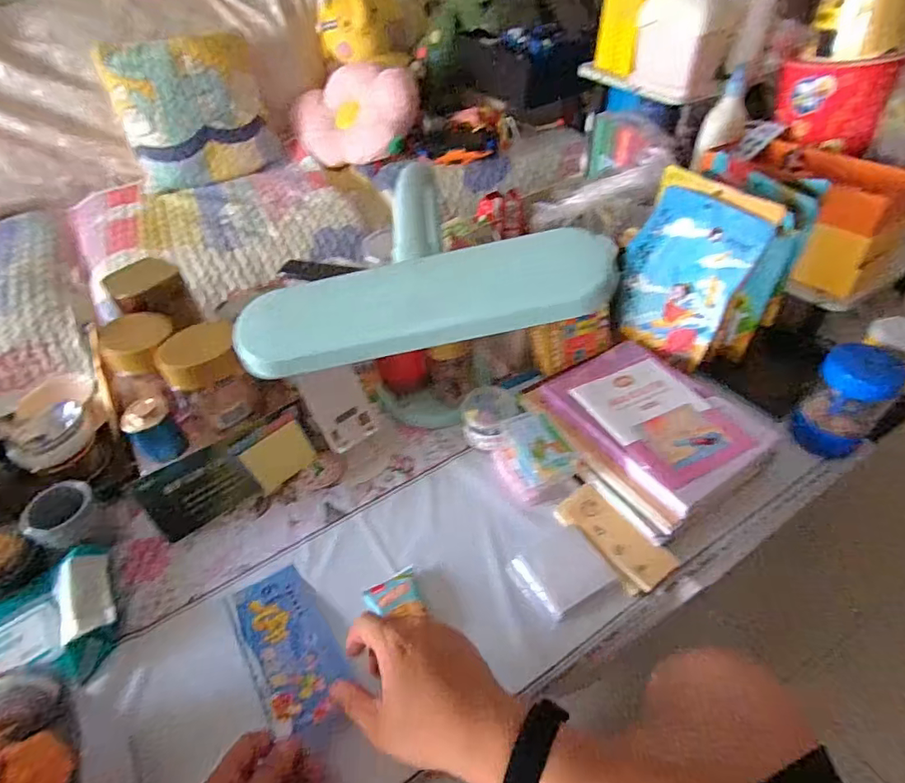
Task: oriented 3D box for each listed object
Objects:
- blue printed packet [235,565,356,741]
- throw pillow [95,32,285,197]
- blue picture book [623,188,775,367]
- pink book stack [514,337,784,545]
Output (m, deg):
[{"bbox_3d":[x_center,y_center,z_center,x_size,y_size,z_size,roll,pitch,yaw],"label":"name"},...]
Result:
[{"bbox_3d":[-0.156,0.246,0.498,0.079,0.007,0.181,-14,32,-31],"label":"blue printed packet"},{"bbox_3d":[-0.711,-0.774,1.414,0.378,0.358,0.129,-21,26,-11],"label":"throw pillow"},{"bbox_3d":[0.307,-0.158,0.686,0.036,0.196,0.160,-15,44,-41],"label":"blue picture book"},{"bbox_3d":[0.239,0.038,0.642,0.221,0.051,0.247,-28,49,-21],"label":"pink book stack"}]

